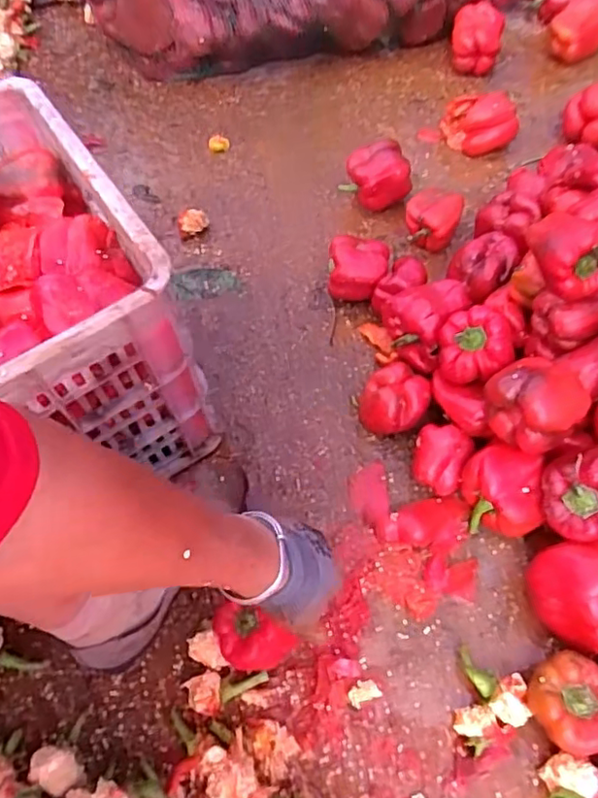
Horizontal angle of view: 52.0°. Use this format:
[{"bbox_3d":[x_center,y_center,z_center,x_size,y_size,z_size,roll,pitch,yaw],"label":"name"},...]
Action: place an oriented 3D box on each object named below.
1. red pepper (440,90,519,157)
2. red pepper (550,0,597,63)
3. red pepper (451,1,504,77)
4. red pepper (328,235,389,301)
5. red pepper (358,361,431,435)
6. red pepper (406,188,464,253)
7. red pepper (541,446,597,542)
[{"bbox_3d":[0.282,-0.433,0.964,0.103,0.073,0.084,-5,60,1],"label":"red pepper"},{"bbox_3d":[0.486,-0.635,1.060,0.081,0.085,0.109,33,67,20],"label":"red pepper"},{"bbox_3d":[0.306,-0.622,1.061,0.083,0.087,0.103,10,61,9],"label":"red pepper"},{"bbox_3d":[0.078,-0.168,0.817,0.079,0.074,0.080,4,60,6],"label":"red pepper"},{"bbox_3d":[0.111,0.003,0.721,0.075,0.058,0.083,34,67,21],"label":"red pepper"},{"bbox_3d":[0.187,-0.249,0.861,0.071,0.067,0.082,14,62,12],"label":"red pepper"},{"bbox_3d":[0.272,0.089,0.576,0.077,0.061,0.084,-37,64,-17],"label":"red pepper"}]

